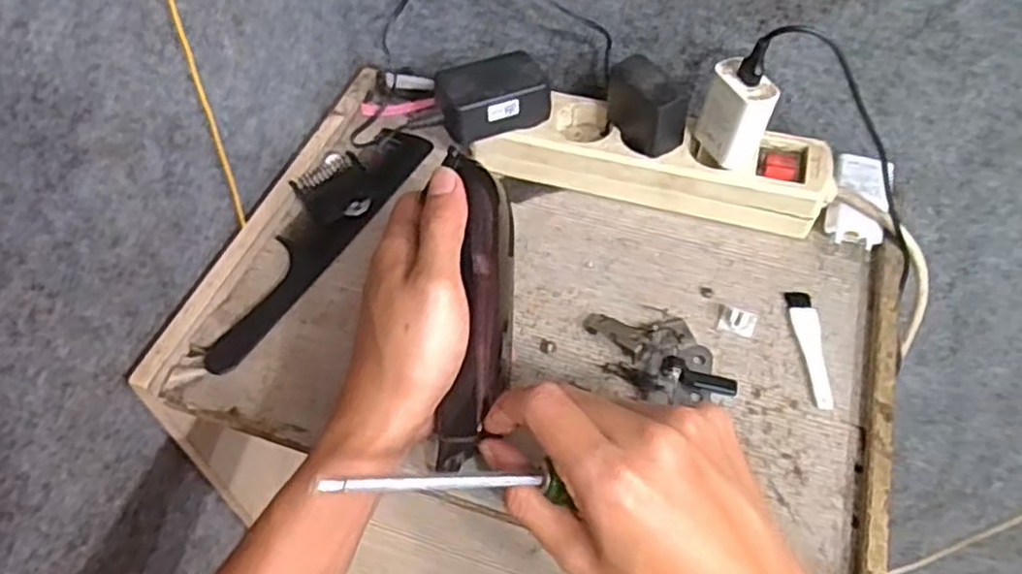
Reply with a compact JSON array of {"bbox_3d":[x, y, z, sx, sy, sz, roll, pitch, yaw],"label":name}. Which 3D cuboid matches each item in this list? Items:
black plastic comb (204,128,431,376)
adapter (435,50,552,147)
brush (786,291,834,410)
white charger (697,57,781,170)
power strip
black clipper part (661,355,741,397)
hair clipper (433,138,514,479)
[{"bbox_3d":[-0.126,-0.033,0.480,0.046,0.011,0.210,28,58,19],"label":"black plastic comb"},{"bbox_3d":[-0.012,-0.123,0.480,0.068,0.032,0.047,-24,57,-16],"label":"adapter"},{"bbox_3d":[0.175,0.034,0.426,0.015,0.004,0.079,1,54,1],"label":"brush"},{"bbox_3d":[0.136,-0.103,0.444,0.023,0.055,0.036,-24,57,-16],"label":"white charger"},{"bbox_3d":[0.093,-0.086,0.486,0.222,0.033,0.062,10,54,8],"label":"power strip"},{"bbox_3d":[0.106,0.050,0.412,0.042,0.009,0.014,14,55,11],"label":"black clipper part"},{"bbox_3d":[-0.018,0.011,0.383,0.038,0.033,0.162,4,81,3],"label":"hair clipper"}]

